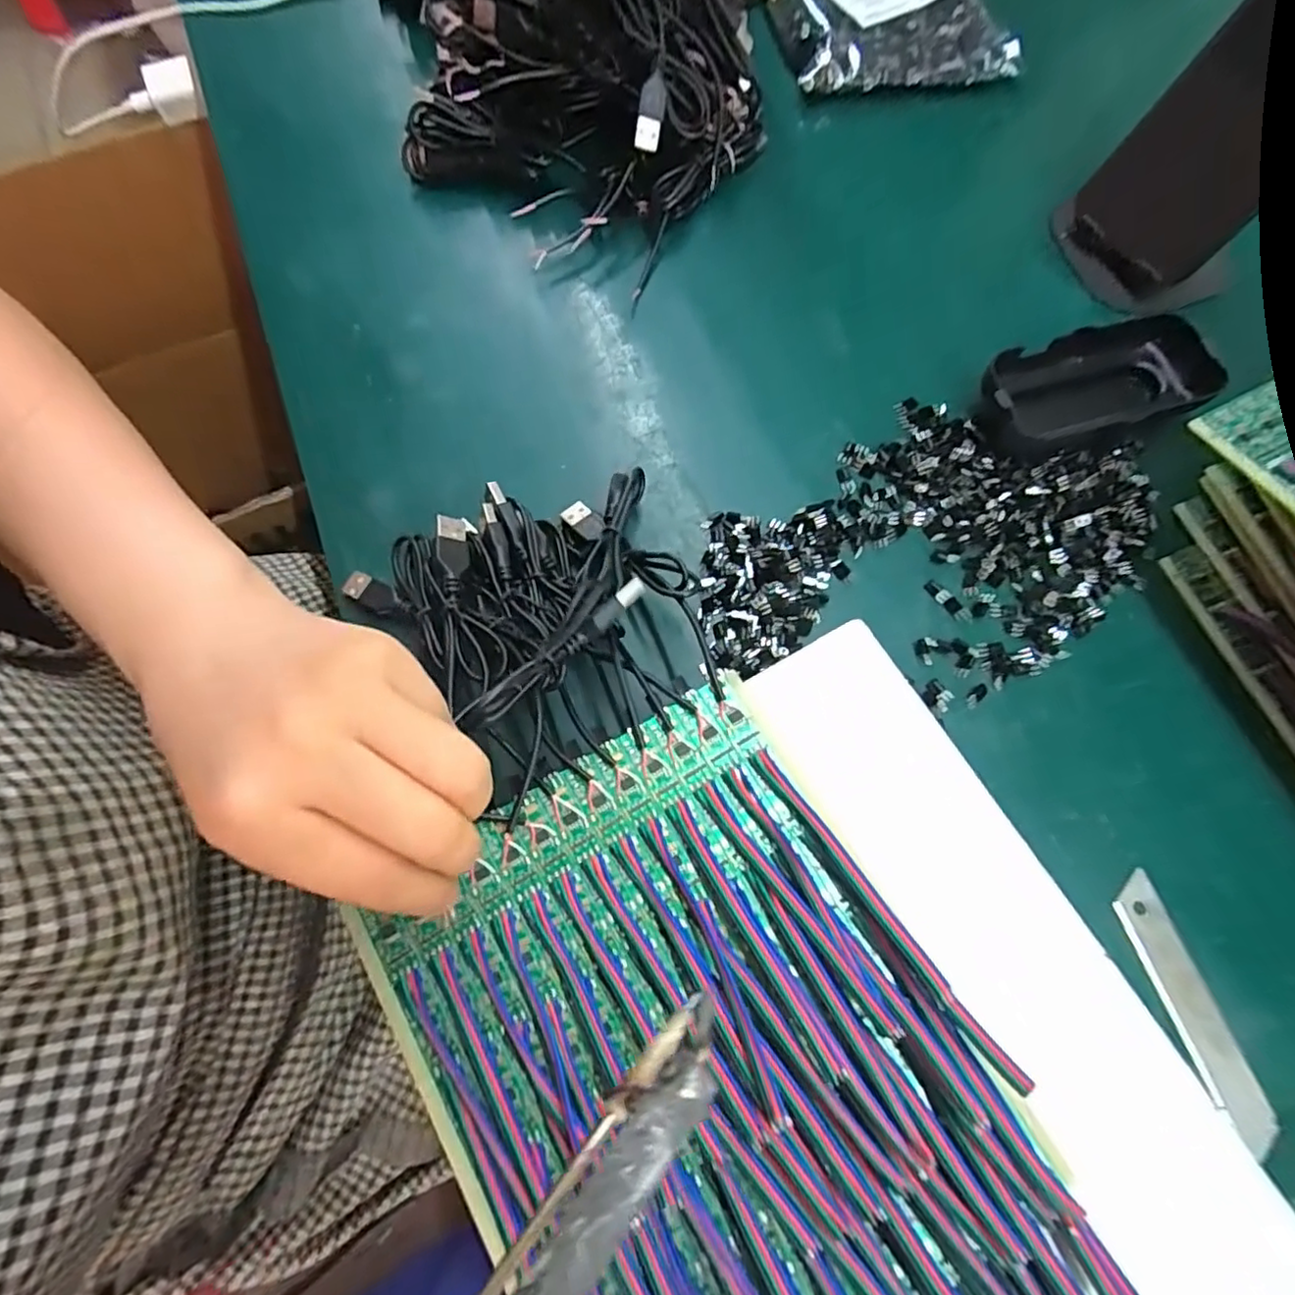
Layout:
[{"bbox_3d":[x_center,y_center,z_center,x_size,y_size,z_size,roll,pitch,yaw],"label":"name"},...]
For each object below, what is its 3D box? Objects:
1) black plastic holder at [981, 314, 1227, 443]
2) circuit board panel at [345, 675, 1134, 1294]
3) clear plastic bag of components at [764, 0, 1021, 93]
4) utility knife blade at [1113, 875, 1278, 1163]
[{"bbox_3d":[0.232,-0.135,0.323,0.121,0.019,0.045,-14,73,-4],"label":"black plastic holder"},{"bbox_3d":[0.038,0.167,0.195,0.160,0.022,0.285,-30,75,-9],"label":"circuit board panel"},{"bbox_3d":[0.147,-0.421,0.413,0.144,0.023,0.155,-6,73,-2],"label":"clear plastic bag of components"},{"bbox_3d":[0.210,0.139,0.250,0.021,0.004,0.095,-15,73,-4],"label":"utility knife blade"}]

